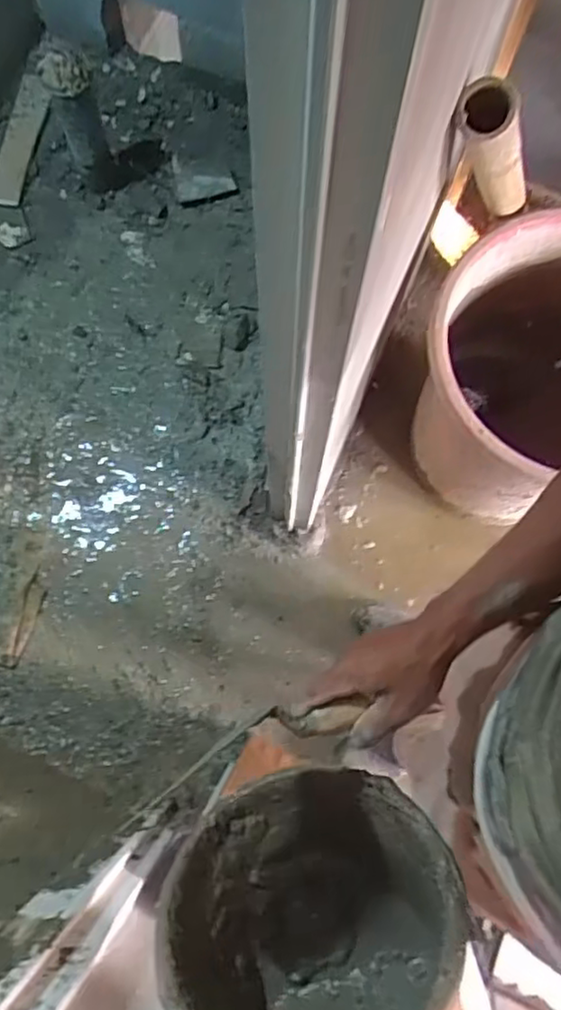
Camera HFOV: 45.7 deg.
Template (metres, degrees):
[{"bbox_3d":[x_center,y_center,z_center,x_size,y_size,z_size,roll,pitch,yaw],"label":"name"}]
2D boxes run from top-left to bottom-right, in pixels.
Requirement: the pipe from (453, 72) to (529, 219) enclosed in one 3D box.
[{"bbox_3d":[0.295,-0.453,0.898,0.064,0.412,0.053,48,112,9],"label":"pipe"}]

